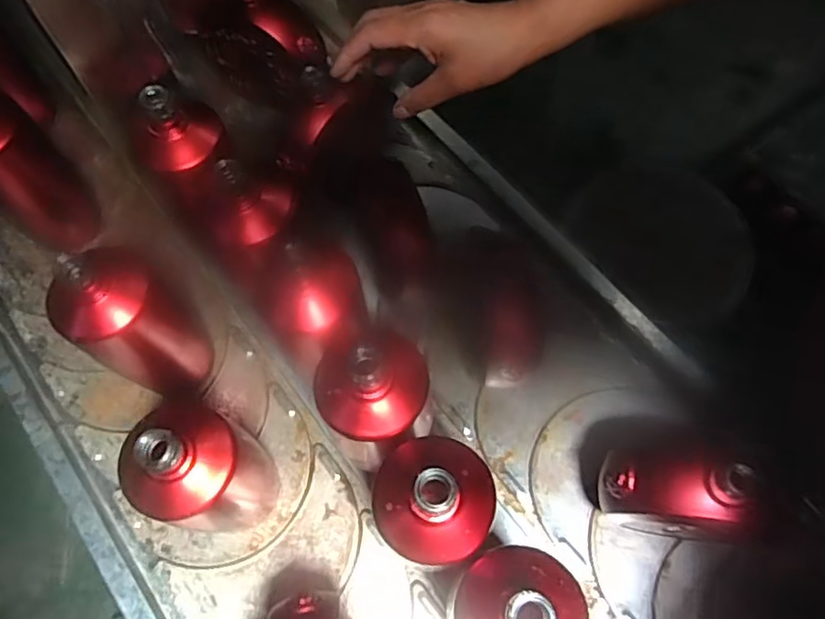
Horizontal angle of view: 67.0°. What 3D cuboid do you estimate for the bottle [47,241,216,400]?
[{"bbox_3d":[-0.236,0.015,0.540,0.067,0.191,0.080,40,73,15],"label":"bottle"}]

